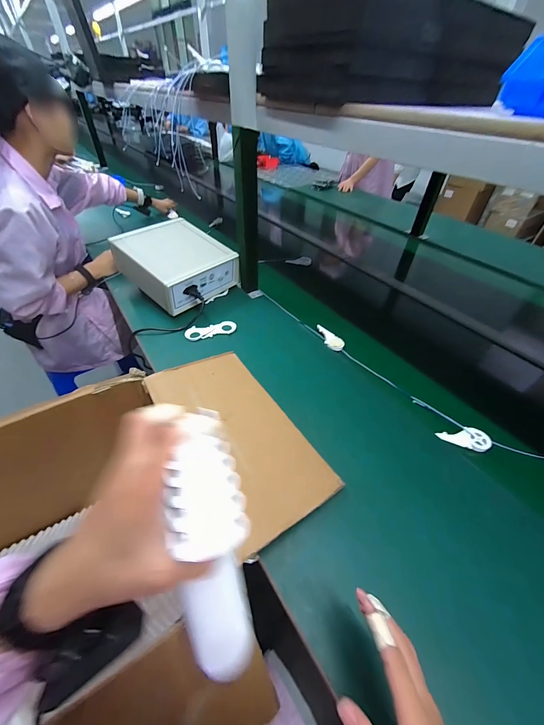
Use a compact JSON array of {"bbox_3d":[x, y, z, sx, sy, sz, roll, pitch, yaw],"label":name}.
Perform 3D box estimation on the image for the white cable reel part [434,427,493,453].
[{"bbox_3d":[0.369,0.147,0.535,0.092,0.010,0.046,1,44,15],"label":"white cable reel part"}]

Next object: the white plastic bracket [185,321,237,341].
[{"bbox_3d":[-0.160,-0.085,0.734,0.131,0.004,0.045,-12,58,-15],"label":"white plastic bracket"}]

